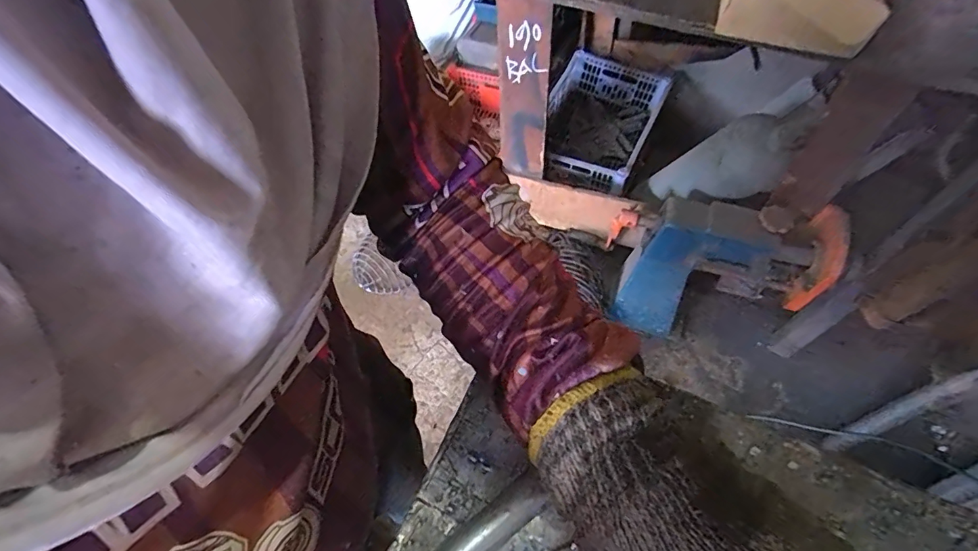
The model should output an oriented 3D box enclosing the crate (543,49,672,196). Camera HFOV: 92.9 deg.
[{"bbox_3d":[0.318,-0.437,1.439,0.318,0.175,0.476,22,64,16],"label":"crate"}]

